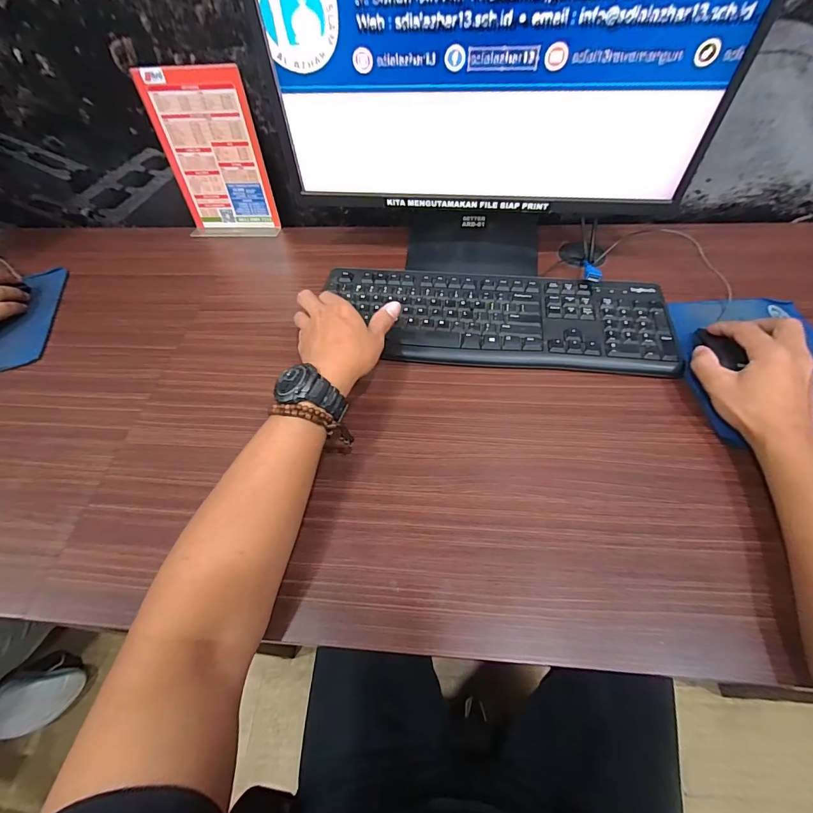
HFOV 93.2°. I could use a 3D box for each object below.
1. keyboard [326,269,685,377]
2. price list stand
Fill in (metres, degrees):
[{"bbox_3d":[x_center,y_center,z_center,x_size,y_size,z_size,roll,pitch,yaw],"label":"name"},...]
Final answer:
[{"bbox_3d":[0.105,-0.113,0.485,0.418,0.017,0.158,9,56,10],"label":"keyboard"},{"bbox_3d":[-0.292,-0.369,0.581,0.148,0.205,0.053,3,56,5],"label":"price list stand"}]

